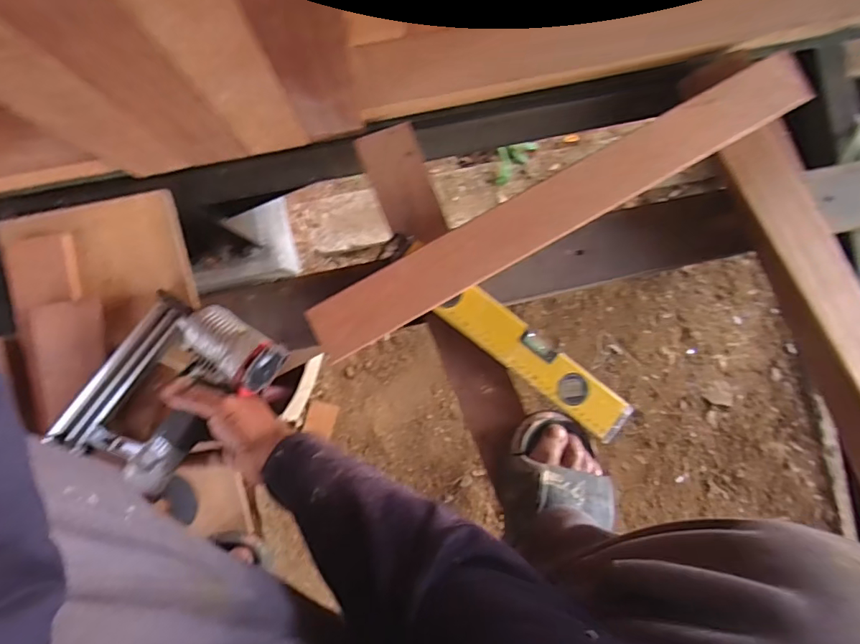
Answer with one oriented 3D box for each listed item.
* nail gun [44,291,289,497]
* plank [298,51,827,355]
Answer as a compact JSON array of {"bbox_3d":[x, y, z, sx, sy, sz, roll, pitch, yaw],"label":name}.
[{"bbox_3d":[-0.273,0.074,0.541,0.156,0.066,0.206,35,88,-4],"label":"nail gun"},{"bbox_3d":[0.158,-0.136,0.585,0.629,0.028,0.067,-29,93,-4],"label":"plank"}]

